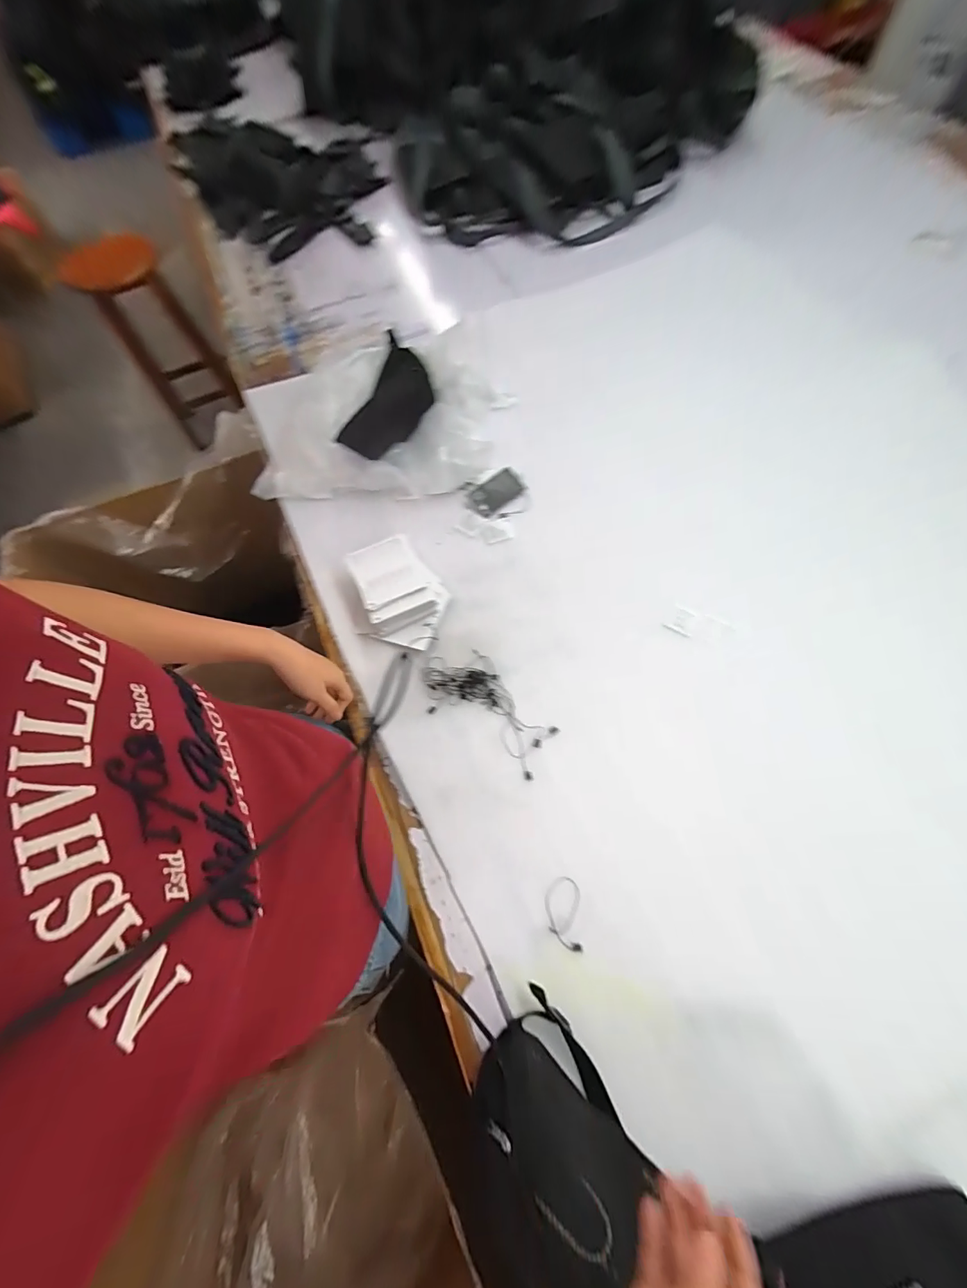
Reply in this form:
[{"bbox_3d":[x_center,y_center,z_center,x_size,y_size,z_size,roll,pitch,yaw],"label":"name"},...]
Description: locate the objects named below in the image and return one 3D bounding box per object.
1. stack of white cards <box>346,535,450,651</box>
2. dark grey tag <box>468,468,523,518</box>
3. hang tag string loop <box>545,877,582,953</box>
[{"bbox_3d":[-0.119,-0.071,0.636,0.127,0.042,0.163,-14,66,-2],"label":"stack of white cards"},{"bbox_3d":[0.020,-0.243,0.721,0.092,0.011,0.048,-41,93,-14],"label":"dark grey tag"},{"bbox_3d":[0.089,0.298,0.493,0.038,0.005,0.070,1,66,4],"label":"hang tag string loop"}]

